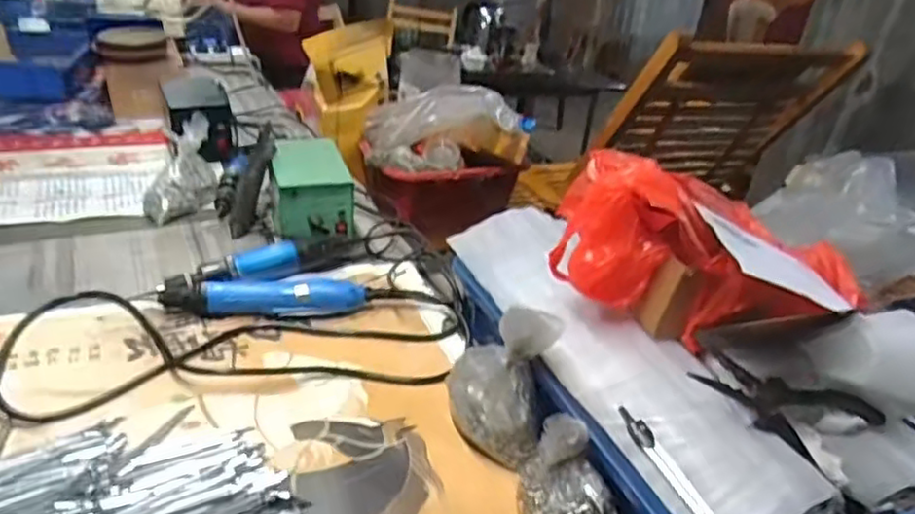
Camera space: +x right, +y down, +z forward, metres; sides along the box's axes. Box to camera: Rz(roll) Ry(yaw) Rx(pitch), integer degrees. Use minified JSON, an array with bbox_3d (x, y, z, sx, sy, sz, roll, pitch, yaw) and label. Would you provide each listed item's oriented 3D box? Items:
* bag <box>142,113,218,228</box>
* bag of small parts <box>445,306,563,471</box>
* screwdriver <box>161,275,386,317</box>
[{"bbox_3d":[-0.385,-0.123,0.910,0.094,0.113,0.112,-5,29,-22],"label":"bag"},{"bbox_3d":[0.034,0.103,0.557,0.083,0.124,0.074,9,27,5],"label":"bag of small parts"},{"bbox_3d":[-0.204,0.041,0.719,0.232,0.034,0.050,3,27,-8],"label":"screwdriver"}]

